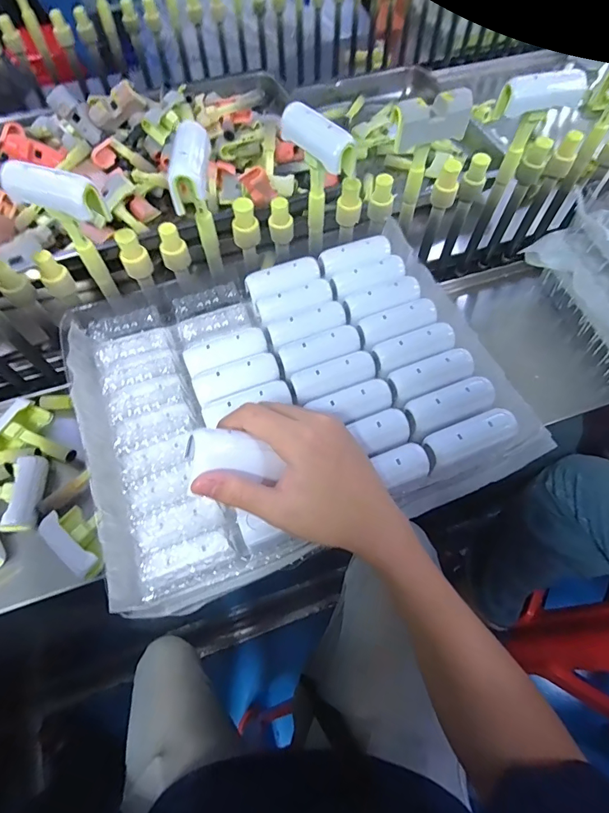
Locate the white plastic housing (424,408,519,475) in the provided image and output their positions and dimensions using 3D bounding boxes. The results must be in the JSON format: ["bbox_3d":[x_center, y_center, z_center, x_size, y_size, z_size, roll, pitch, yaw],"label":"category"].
[{"bbox_3d":[0.139,0.028,0.353,0.078,0.028,0.031,-20,62,-10],"label":"white plastic housing"}]

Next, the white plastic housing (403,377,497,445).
[{"bbox_3d":[0.124,-0.002,0.359,0.081,0.016,0.031,-25,63,-13],"label":"white plastic housing"}]

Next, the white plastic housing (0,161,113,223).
[{"bbox_3d":[-0.198,-0.170,0.332,0.079,0.029,0.020,14,61,-6],"label":"white plastic housing"}]

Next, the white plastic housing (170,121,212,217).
[{"bbox_3d":[-0.094,-0.203,0.358,0.029,0.035,0.076,1,60,1],"label":"white plastic housing"}]

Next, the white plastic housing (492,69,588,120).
[{"bbox_3d":[0.224,-0.295,0.397,0.073,0.033,0.021,-5,60,-2],"label":"white plastic housing"}]

